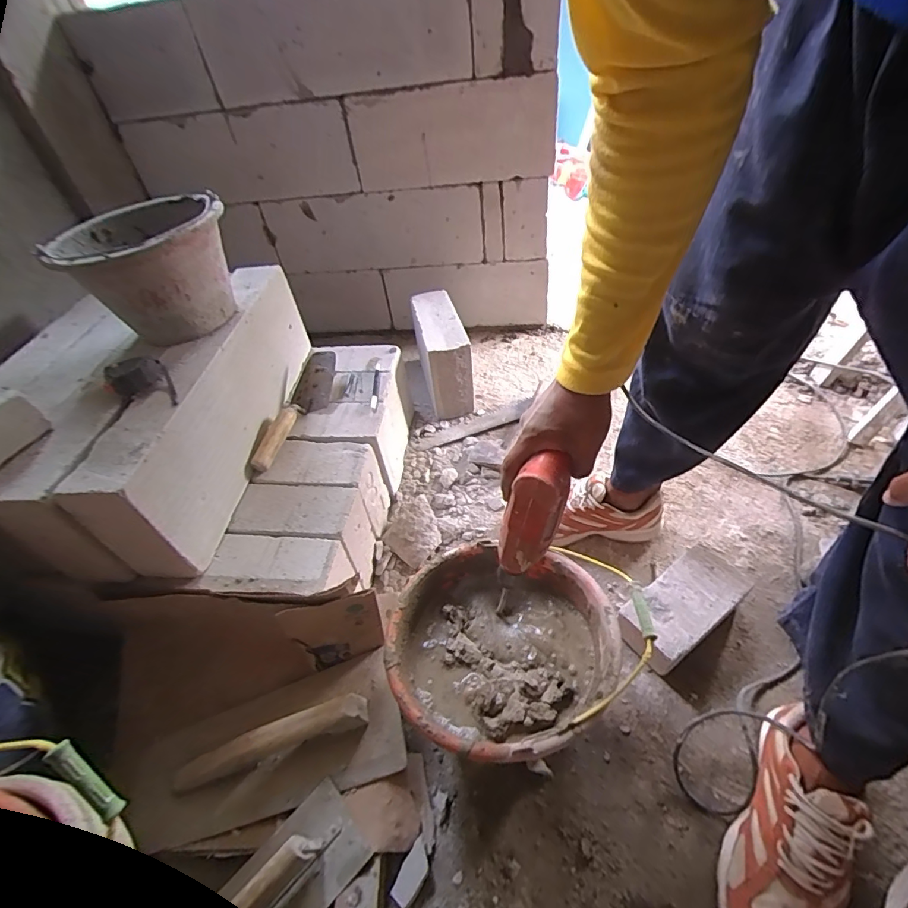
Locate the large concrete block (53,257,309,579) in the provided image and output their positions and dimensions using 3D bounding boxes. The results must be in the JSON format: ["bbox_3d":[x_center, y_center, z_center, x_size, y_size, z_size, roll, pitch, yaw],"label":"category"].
[{"bbox_3d":[-0.403,-0.100,0.808,0.101,0.205,0.587,0,46,8],"label":"large concrete block"}]

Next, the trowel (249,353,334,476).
[{"bbox_3d":[-0.302,-0.090,0.890,0.073,0.058,0.292,5,47,12],"label":"trowel"}]

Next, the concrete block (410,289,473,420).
[{"bbox_3d":[-0.029,-0.257,1.173,0.101,0.197,0.293,-13,46,-5],"label":"concrete block"}]

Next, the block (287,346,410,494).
[{"bbox_3d":[-0.213,-0.079,1.016,0.208,0.208,0.317,-2,46,6],"label":"block"}]

